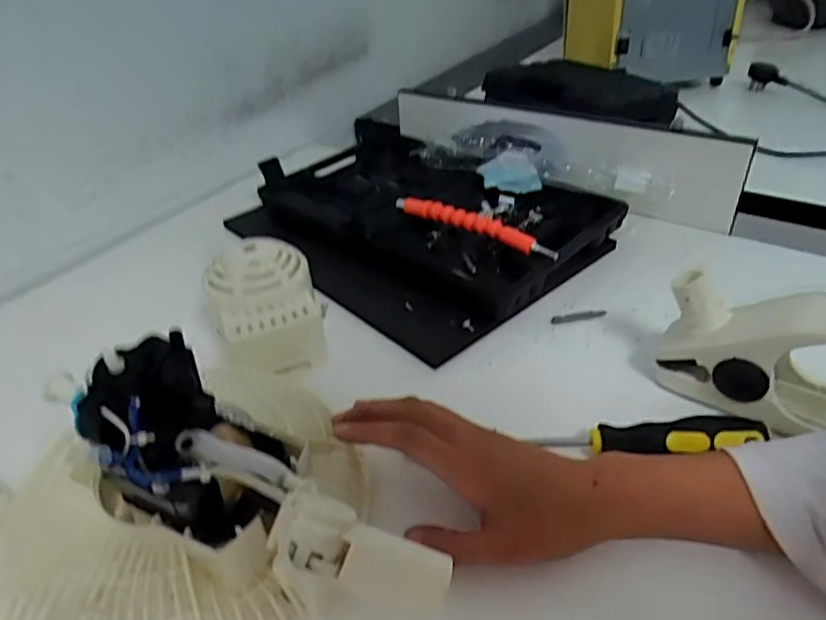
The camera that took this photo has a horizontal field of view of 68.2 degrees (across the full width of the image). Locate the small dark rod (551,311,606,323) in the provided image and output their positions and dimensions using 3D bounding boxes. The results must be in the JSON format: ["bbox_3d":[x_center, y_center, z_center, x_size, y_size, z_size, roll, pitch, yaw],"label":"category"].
[{"bbox_3d":[0.143,0.005,0.525,0.049,0.004,0.010,-5,38,-4],"label":"small dark rod"}]

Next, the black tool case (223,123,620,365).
[{"bbox_3d":[-0.008,-0.105,0.637,0.375,0.052,0.273,30,48,35],"label":"black tool case"}]

